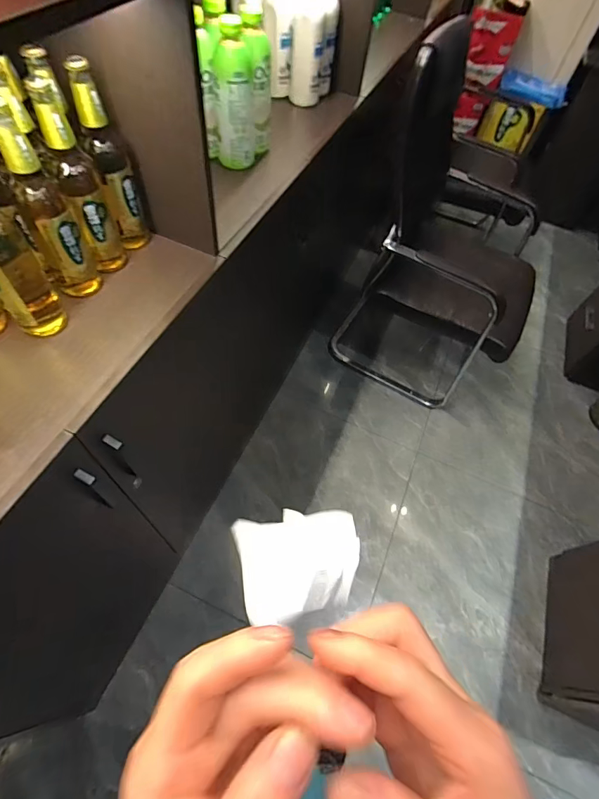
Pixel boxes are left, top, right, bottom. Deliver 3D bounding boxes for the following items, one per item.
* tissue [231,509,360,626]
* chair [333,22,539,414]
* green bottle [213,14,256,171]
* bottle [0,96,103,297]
[{"bbox_3d":[0.003,0.119,0.295,0.088,0.056,0.069,-9,61,-8],"label":"tissue"},{"bbox_3d":[0.557,-0.496,1.370,0.607,1.074,0.618,37,62,16],"label":"chair"},{"bbox_3d":[-0.131,-0.598,0.800,0.073,0.241,0.065,4,58,-4],"label":"green bottle"},{"bbox_3d":[-0.352,-0.254,0.563,0.066,0.267,0.053,-36,68,-24],"label":"bottle"}]

